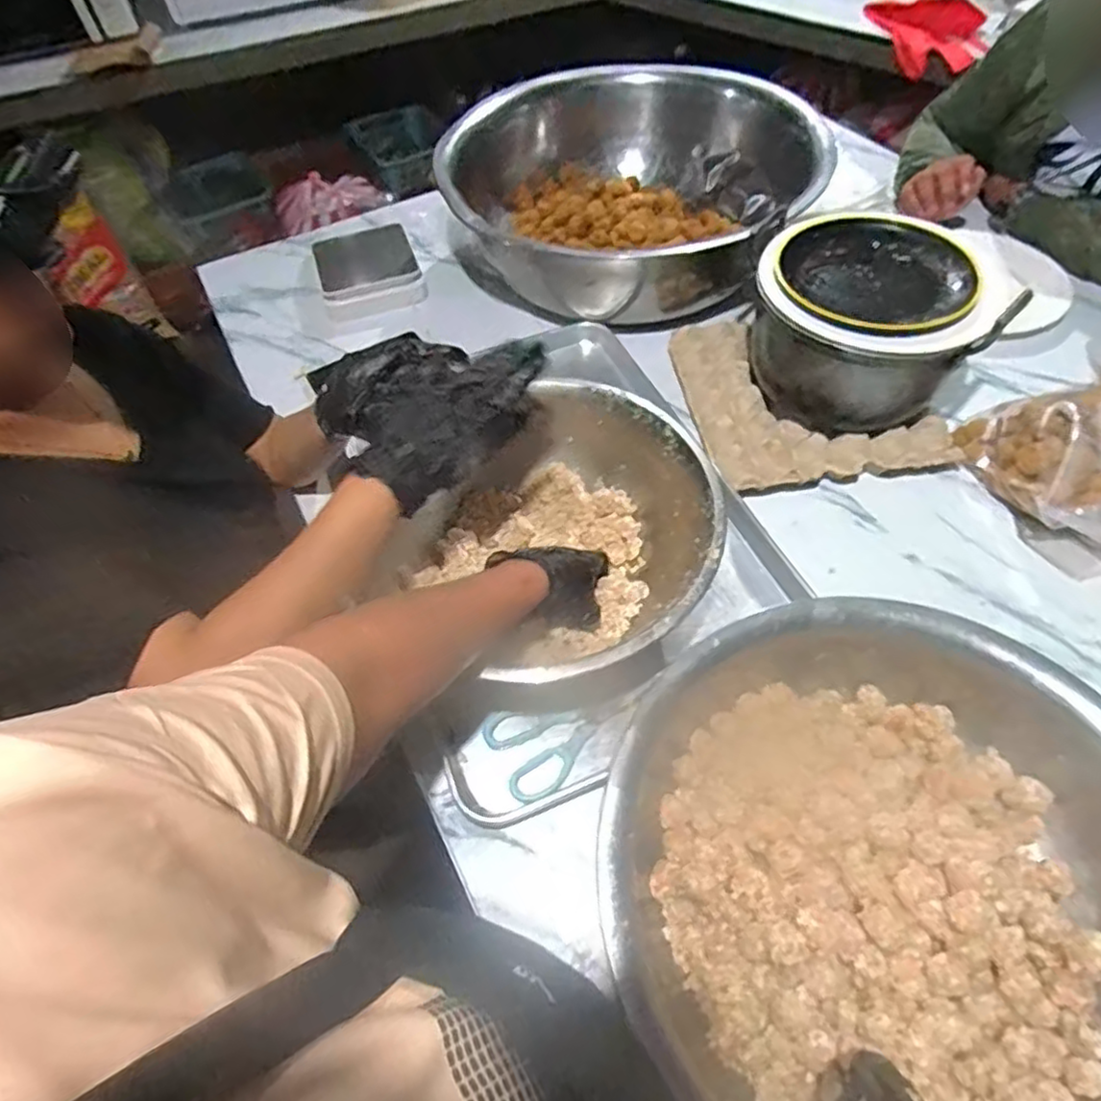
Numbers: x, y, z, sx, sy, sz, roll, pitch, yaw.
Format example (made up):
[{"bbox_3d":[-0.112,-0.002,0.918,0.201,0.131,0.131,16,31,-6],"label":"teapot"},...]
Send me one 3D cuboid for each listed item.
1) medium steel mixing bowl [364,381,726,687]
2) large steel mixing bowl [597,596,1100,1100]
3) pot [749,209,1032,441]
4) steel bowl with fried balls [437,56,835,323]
[{"bbox_3d":[0.019,-0.016,0.674,0.293,0.117,0.300,-2,55,2],"label":"medium steel mixing bowl"},{"bbox_3d":[0.244,0.232,0.481,0.398,0.105,0.382,-2,55,2],"label":"large steel mixing bowl"},{"bbox_3d":[0.357,-0.258,0.783,0.215,0.148,0.222,-2,55,2],"label":"pot"},{"bbox_3d":[0.122,-0.550,1.051,0.539,0.196,0.543,-2,55,2],"label":"steel bowl with fried balls"}]

